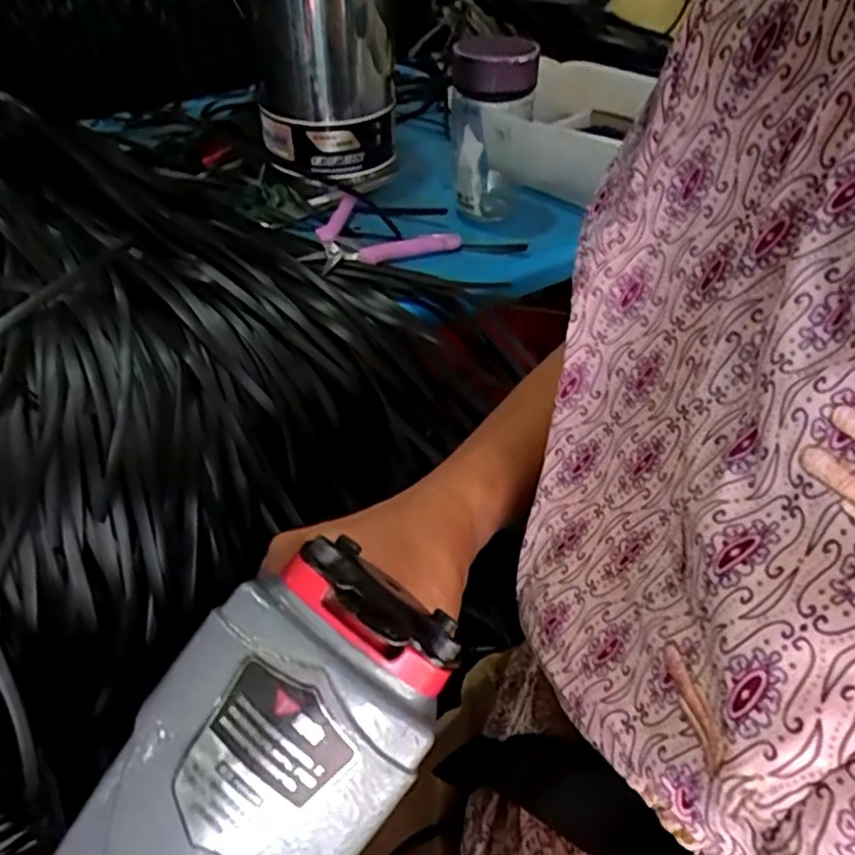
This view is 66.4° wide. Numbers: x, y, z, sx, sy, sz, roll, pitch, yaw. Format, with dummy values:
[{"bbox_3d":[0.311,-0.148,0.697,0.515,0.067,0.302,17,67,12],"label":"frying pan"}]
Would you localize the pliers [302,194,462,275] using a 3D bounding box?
[{"bbox_3d":[-0.064,-0.182,0.638,0.151,0.019,0.117,31,52,26],"label":"pliers"}]

